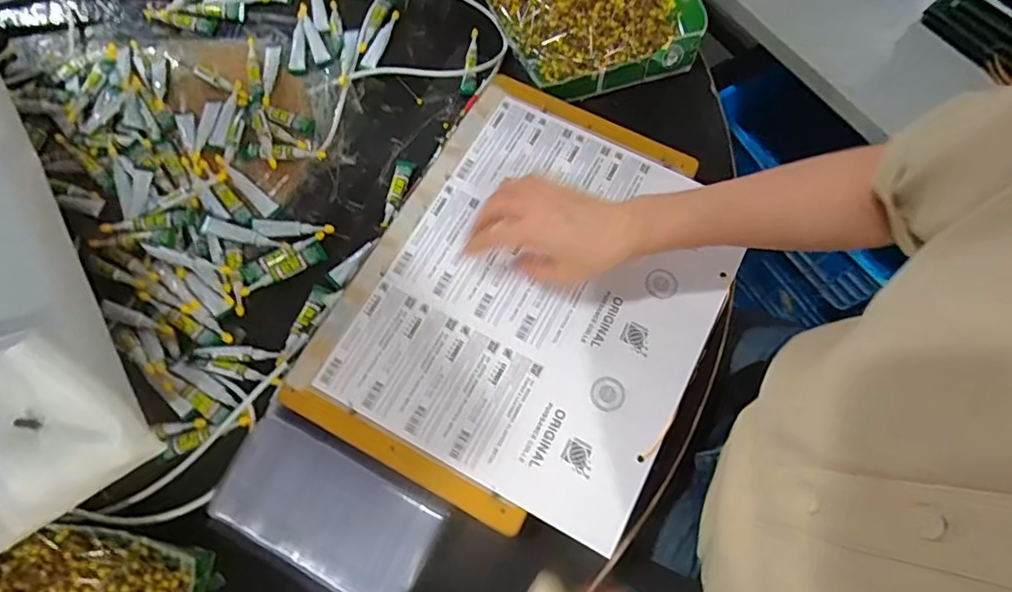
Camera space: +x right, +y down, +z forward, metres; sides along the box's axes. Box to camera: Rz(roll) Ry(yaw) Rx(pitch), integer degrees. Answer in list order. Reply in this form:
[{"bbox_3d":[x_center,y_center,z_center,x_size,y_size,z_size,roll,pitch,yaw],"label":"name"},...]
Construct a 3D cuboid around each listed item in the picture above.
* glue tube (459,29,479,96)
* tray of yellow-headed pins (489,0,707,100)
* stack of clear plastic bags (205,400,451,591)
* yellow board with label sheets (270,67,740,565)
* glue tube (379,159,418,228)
[{"bbox_3d":[-0.038,-0.257,0.611,0.016,0.009,0.086,3,68,6],"label":"glue tube"},{"bbox_3d":[0.088,-0.348,0.620,0.209,0.063,0.255,-20,67,-4],"label":"tray of yellow-headed pins"},{"bbox_3d":[-0.142,0.170,0.445,0.173,0.015,0.100,26,72,14],"label":"stack of clear plastic bags"},{"bbox_3d":[0.029,-0.004,0.494,0.290,0.011,0.371,28,73,10],"label":"yellow board with label sheets"},{"bbox_3d":[-0.107,-0.104,0.552,0.021,0.014,0.087,8,58,3],"label":"glue tube"}]

